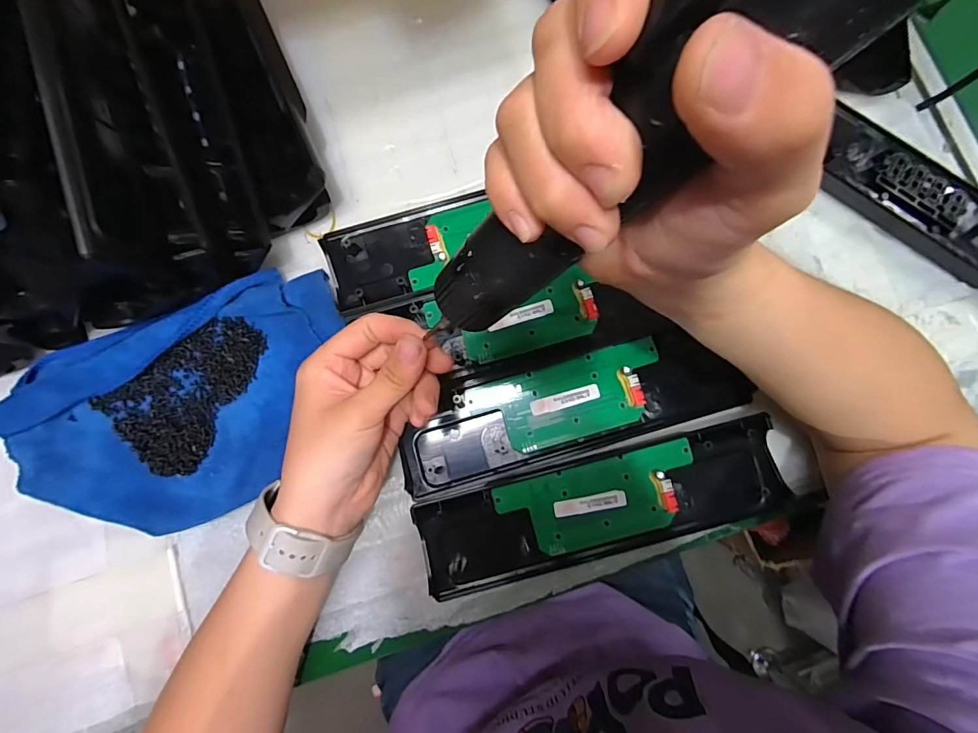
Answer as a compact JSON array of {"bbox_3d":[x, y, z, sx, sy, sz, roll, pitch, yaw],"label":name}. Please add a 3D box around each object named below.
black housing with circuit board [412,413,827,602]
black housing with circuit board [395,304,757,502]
[{"bbox_3d":[0.077,0.096,0.308,0.246,0.014,0.067,-15,81,-2],"label":"black housing with circuit board"},{"bbox_3d":[0.053,0.021,0.322,0.236,0.015,0.079,-15,81,-2],"label":"black housing with circuit board"}]

